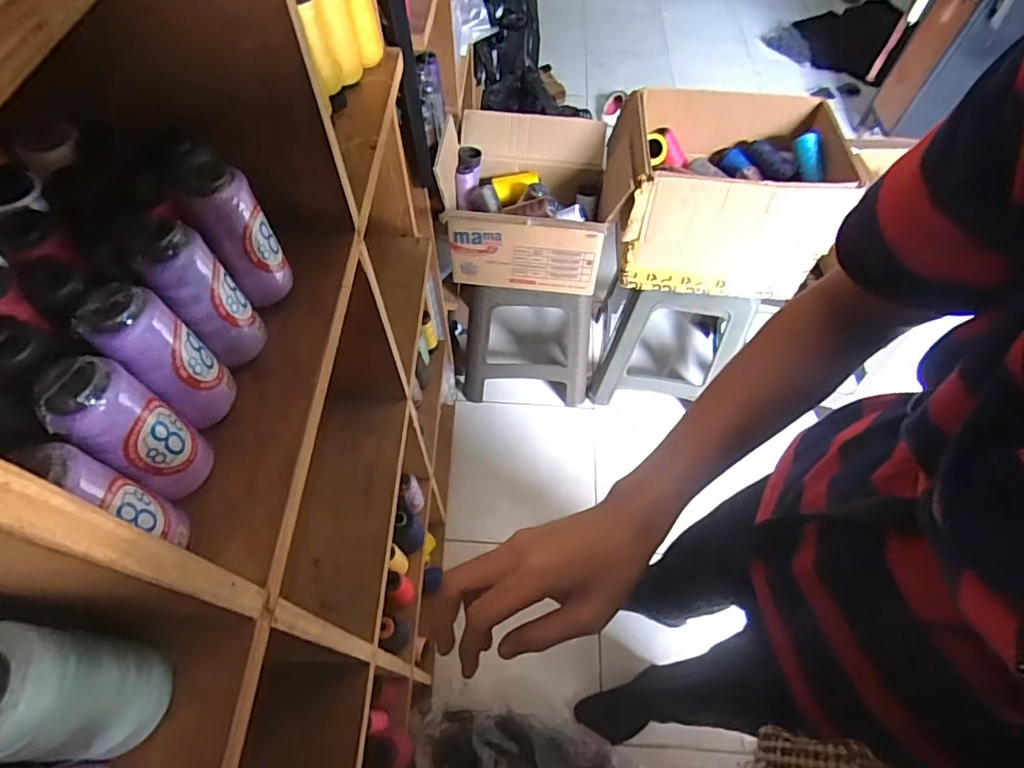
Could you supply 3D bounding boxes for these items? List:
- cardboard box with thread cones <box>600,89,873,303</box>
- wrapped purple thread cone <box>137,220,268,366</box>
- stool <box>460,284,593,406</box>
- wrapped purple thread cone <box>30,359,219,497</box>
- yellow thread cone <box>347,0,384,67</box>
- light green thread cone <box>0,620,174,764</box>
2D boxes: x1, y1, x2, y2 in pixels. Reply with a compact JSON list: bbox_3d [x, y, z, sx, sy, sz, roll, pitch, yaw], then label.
[{"bbox_3d":[0.406,-0.394,1.090,0.417,0.260,0.320,5,58,2],"label":"cardboard box with thread cones"},{"bbox_3d":[-0.216,-0.065,0.377,0.050,0.108,0.050,-28,63,-17],"label":"wrapped purple thread cone"},{"bbox_3d":[0.038,-0.193,1.417,0.342,0.451,0.294,2,58,0],"label":"stool"},{"bbox_3d":[-0.223,0.027,0.317,0.045,0.111,0.050,25,61,14],"label":"wrapped purple thread cone"},{"bbox_3d":[-0.167,-0.411,0.590,0.033,0.110,0.040,-10,59,-7],"label":"yellow thread cone"},{"bbox_3d":[-0.210,0.141,0.247,0.045,0.103,0.056,9,59,5],"label":"light green thread cone"}]

